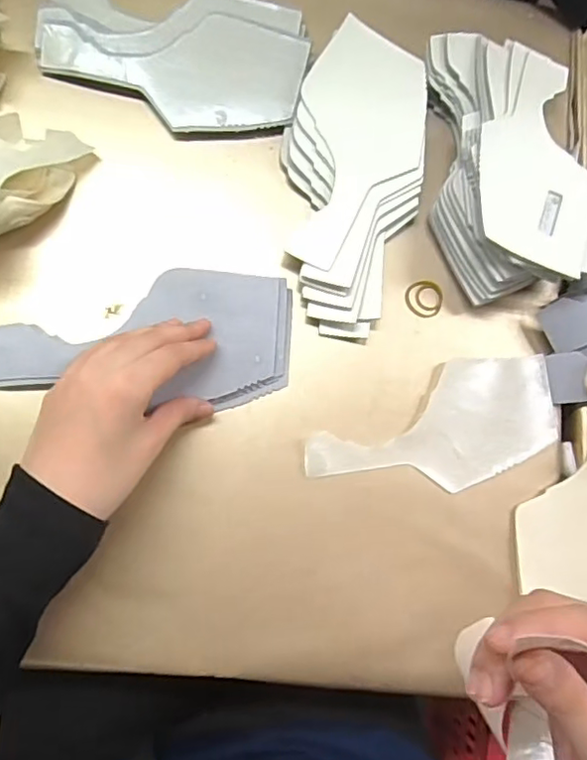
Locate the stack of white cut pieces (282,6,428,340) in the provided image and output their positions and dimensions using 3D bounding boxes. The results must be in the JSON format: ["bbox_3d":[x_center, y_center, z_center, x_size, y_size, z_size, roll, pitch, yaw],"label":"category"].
[{"bbox_3d":[0.044,-0.142,0.415,0.095,0.017,0.220,3,80,-8],"label":"stack of white cut pieces"}]

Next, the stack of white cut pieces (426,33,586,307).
[{"bbox_3d":[0.156,-0.157,0.411,0.109,0.044,0.198,1,80,-6],"label":"stack of white cut pieces"}]

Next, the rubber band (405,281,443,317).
[{"bbox_3d":[0.096,-0.058,0.422,0.028,0.004,0.027,-7,82,-9],"label":"rubber band"}]

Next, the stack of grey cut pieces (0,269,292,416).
[{"bbox_3d":[-0.095,-0.025,0.377,0.191,0.019,0.090,-5,85,-9],"label":"stack of grey cut pieces"}]

